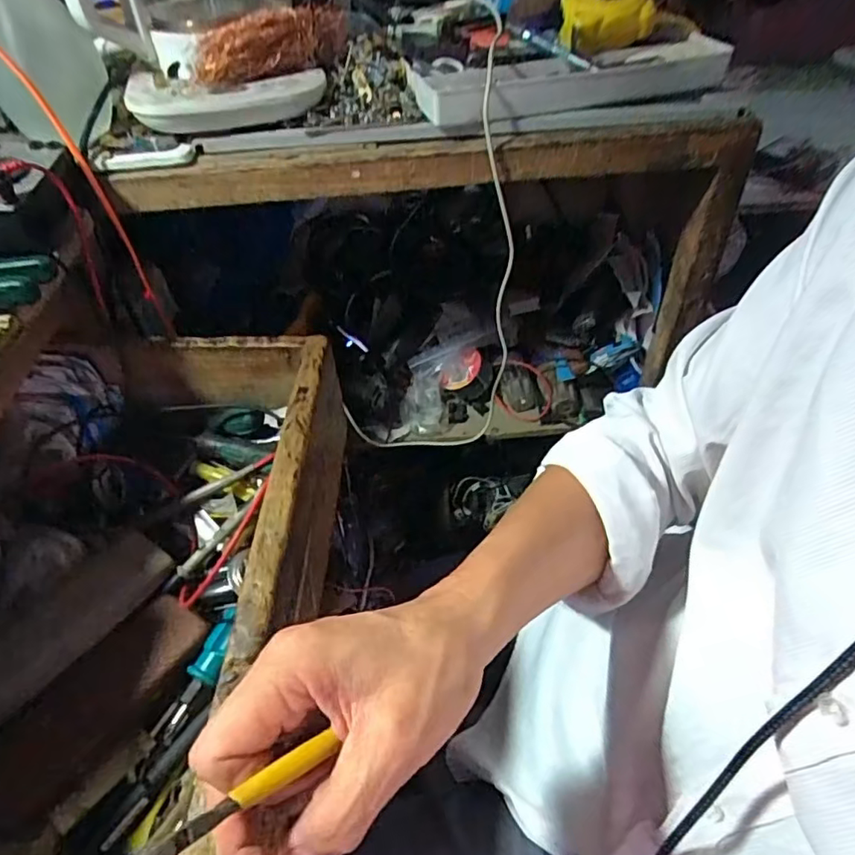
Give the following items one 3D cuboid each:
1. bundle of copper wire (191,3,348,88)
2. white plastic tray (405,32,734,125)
[{"bbox_3d":[-0.127,-0.340,0.513,0.056,0.042,0.167,35,58,29],"label":"bundle of copper wire"},{"bbox_3d":[0.124,-0.302,0.504,0.262,0.032,0.070,-10,48,-6],"label":"white plastic tray"}]

